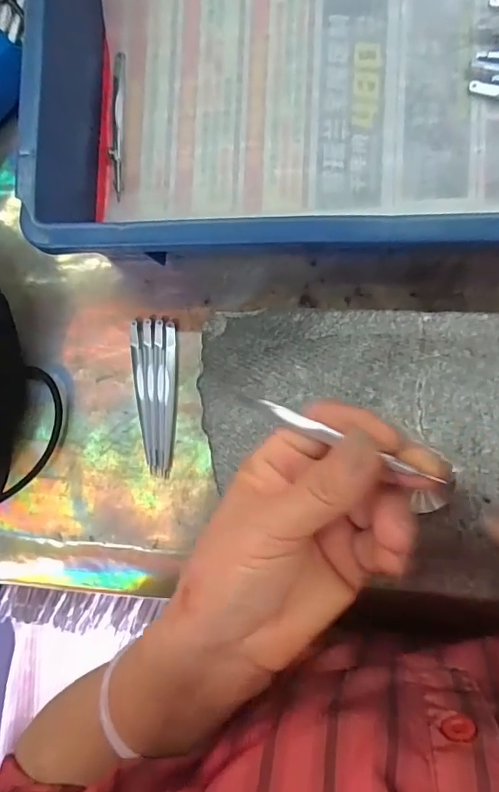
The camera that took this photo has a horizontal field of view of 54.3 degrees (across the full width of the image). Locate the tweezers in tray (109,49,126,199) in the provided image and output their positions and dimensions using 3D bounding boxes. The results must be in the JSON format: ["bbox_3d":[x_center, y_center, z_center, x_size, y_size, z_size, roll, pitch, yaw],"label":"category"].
[{"bbox_3d":[-0.094,-0.192,0.345,0.009,0.004,0.105,0,89,10],"label":"tweezers in tray"}]

